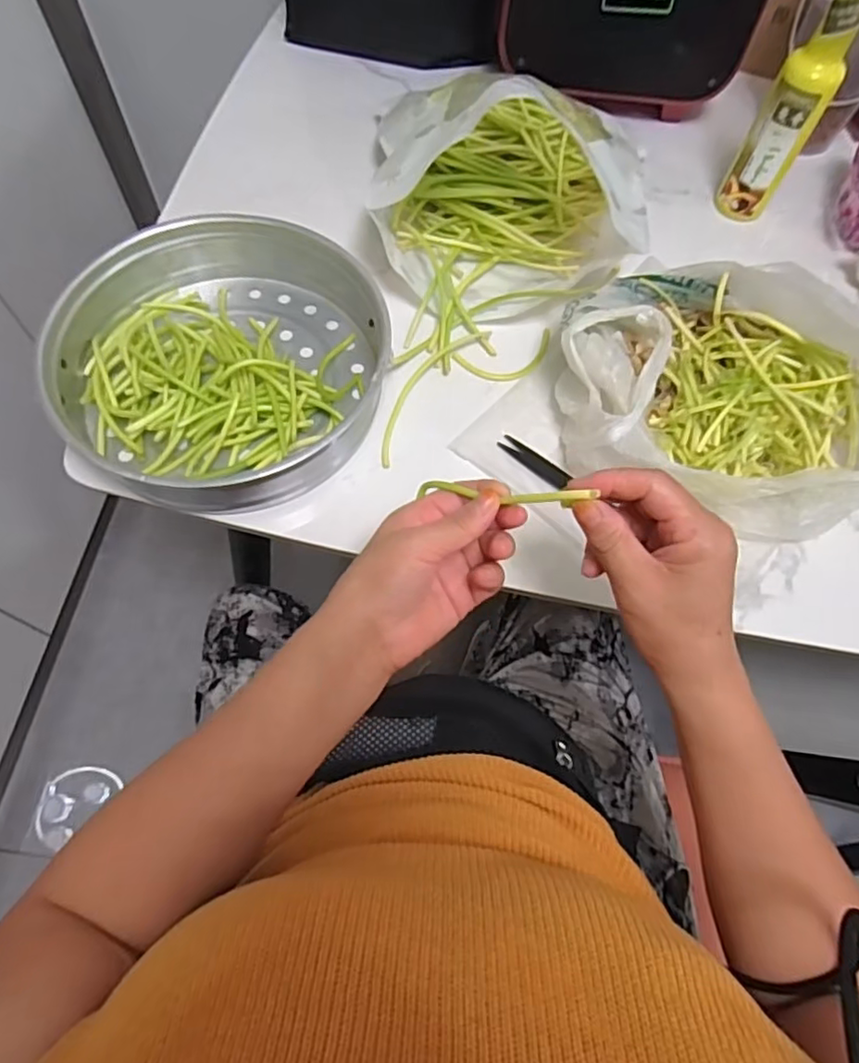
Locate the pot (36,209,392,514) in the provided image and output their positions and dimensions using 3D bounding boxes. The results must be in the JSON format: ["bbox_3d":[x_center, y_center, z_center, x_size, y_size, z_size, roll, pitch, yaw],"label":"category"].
[{"bbox_3d":[-0.165,-0.144,0.503,0.257,0.072,0.255,1,65,-2],"label":"pot"}]

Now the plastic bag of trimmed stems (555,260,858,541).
[{"bbox_3d":[0.237,-0.116,0.485,0.265,0.091,0.202,17,66,5],"label":"plastic bag of trimmed stems"}]

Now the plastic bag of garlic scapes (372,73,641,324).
[{"bbox_3d":[0.081,-0.318,0.560,0.253,0.125,0.234,2,65,-2],"label":"plastic bag of garlic scapes"}]

